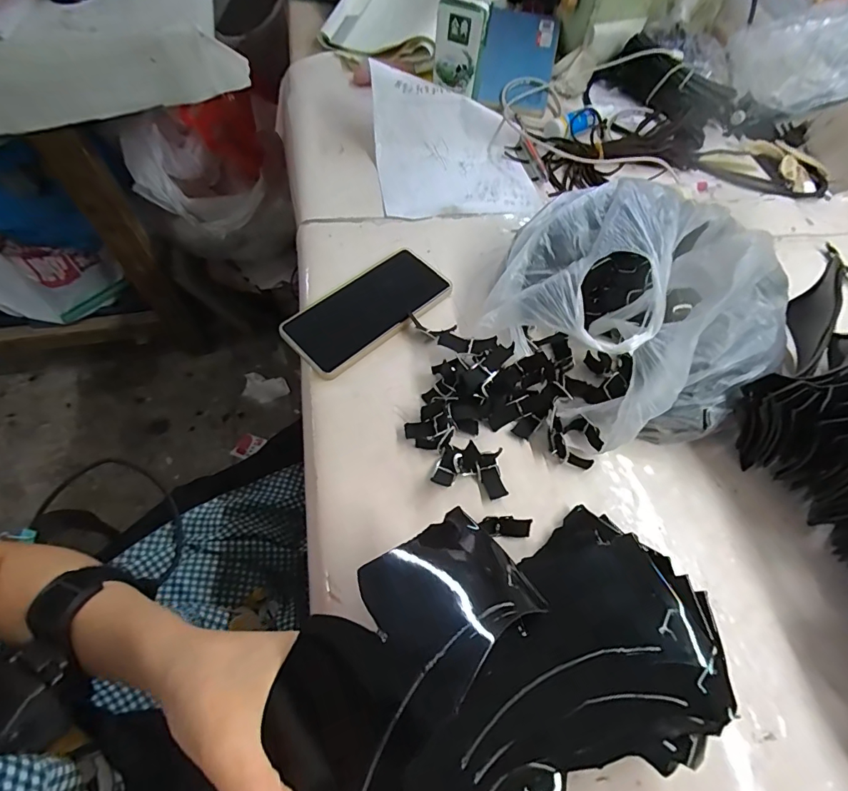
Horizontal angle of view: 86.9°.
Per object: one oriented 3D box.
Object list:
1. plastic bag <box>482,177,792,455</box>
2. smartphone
[{"bbox_3d":[0.186,-0.084,0.394,0.224,0.107,0.235,-30,66,-17],"label":"plastic bag"},{"bbox_3d":[-0.055,-0.086,0.441,0.163,0.015,0.080,-40,69,-21],"label":"smartphone"}]

